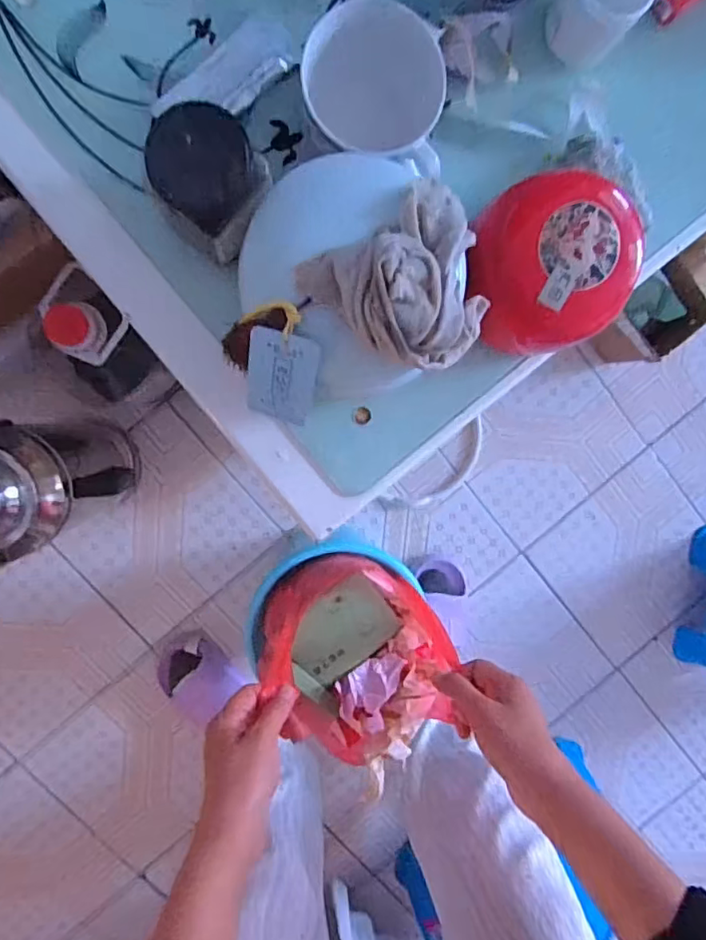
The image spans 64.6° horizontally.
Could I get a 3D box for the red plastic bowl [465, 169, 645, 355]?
[{"bbox_3d":[0.162,-0.169,0.456,0.127,0.097,0.131,-1,97,-6],"label":"red plastic bowl"}]

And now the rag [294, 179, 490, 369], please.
[{"bbox_3d":[0.045,-0.126,0.381,0.132,0.059,0.112,-36,99,-1],"label":"rag"}]

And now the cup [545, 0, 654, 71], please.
[{"bbox_3d":[0.196,-0.372,0.448,0.062,0.063,0.067,-1,97,-6],"label":"cup"}]

